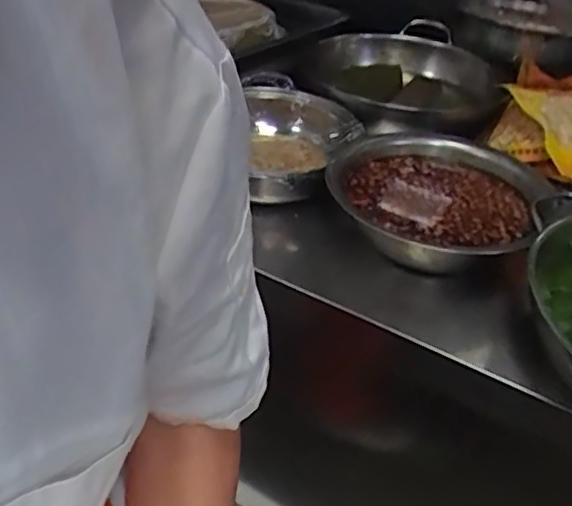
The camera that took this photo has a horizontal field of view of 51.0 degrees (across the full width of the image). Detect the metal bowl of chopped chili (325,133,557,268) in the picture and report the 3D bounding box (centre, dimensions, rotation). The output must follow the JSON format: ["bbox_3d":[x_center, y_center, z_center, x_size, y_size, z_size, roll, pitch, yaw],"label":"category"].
[{"bbox_3d":[0.189,-0.065,0.781,0.262,0.088,0.257,11,37,9],"label":"metal bowl of chopped chili"}]

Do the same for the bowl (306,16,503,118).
[{"bbox_3d":[0.201,-0.296,1.005,0.253,0.098,0.285,-4,38,-11],"label":"bowl"}]

